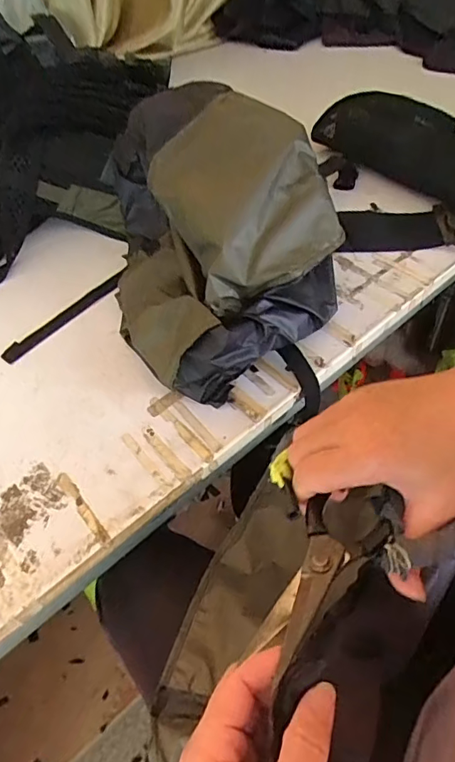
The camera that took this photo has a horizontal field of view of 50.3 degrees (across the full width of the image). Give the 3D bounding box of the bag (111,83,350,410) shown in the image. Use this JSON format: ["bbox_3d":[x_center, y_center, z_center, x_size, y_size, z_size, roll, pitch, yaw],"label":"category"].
[{"bbox_3d":[-0.027,-0.177,0.553,0.269,0.157,0.331,-30,56,-17],"label":"bag"}]

